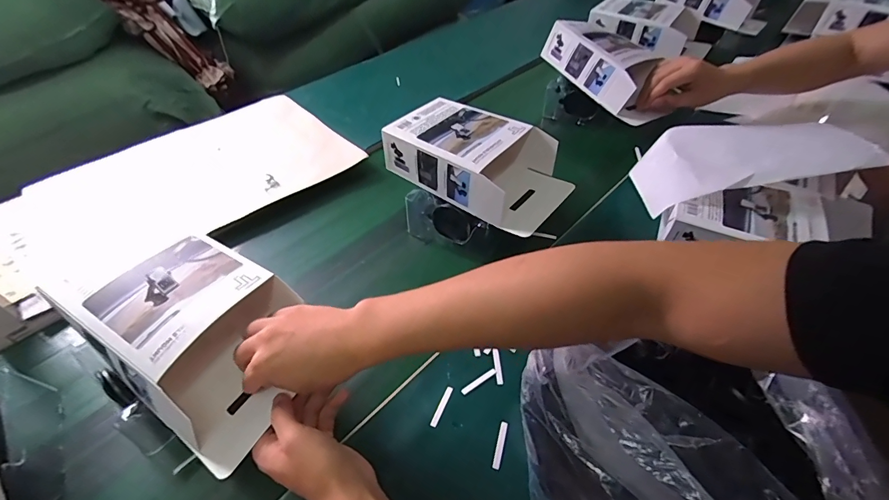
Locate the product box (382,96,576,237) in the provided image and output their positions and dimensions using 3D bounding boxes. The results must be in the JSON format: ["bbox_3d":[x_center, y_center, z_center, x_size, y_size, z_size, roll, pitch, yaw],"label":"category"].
[{"bbox_3d":[0.048,-0.130,0.591,0.251,0.080,0.143,33,59,24],"label":"product box"}]

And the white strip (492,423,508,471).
[{"bbox_3d":[0.056,0.193,0.406,0.007,0.005,0.045,13,53,11],"label":"white strip"}]

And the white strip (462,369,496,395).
[{"bbox_3d":[0.038,0.146,0.456,0.044,0.004,0.006,-28,56,-19],"label":"white strip"}]

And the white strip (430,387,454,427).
[{"bbox_3d":[-0.002,0.167,0.438,0.008,0.004,0.046,7,44,28],"label":"white strip"}]

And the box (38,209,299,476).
[{"bbox_3d":[-0.240,0.072,0.398,0.225,0.082,0.146,28,57,21],"label":"box"}]

